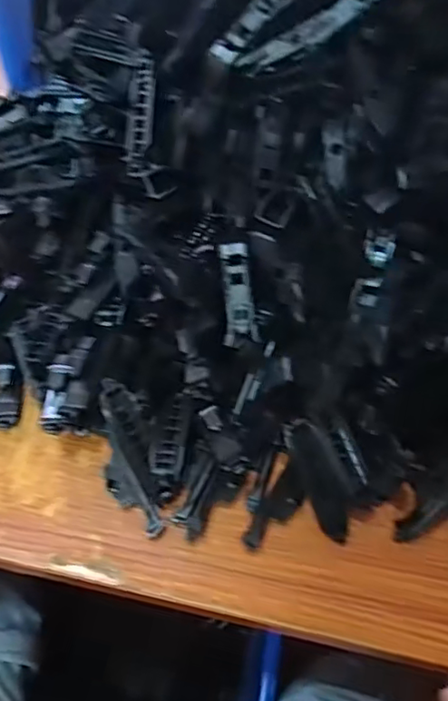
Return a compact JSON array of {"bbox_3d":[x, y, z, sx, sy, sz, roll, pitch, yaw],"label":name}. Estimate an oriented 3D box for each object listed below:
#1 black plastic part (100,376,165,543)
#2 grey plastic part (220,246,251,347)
[{"bbox_3d":[-0.061,0.066,0.365,0.026,0.017,0.095,-13,87,-10],"label":"black plastic part"},{"bbox_3d":[0.007,-0.033,0.351,0.016,0.005,0.060,-2,86,-4],"label":"grey plastic part"}]

